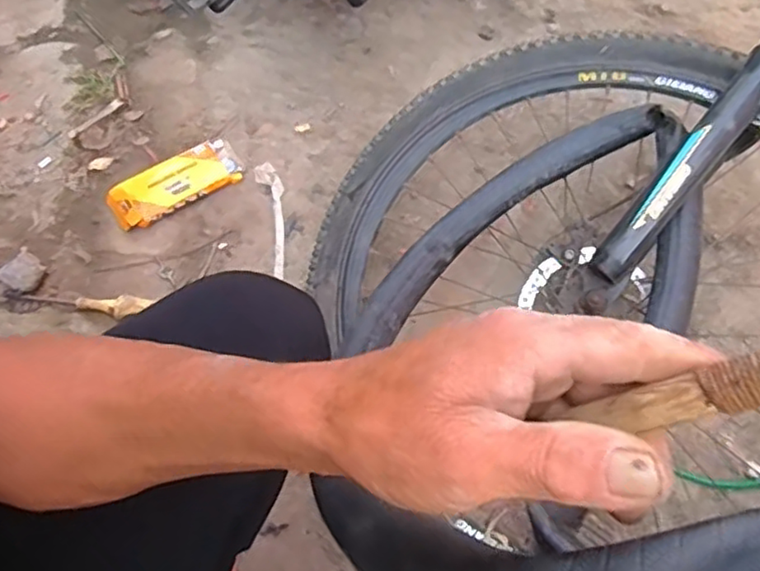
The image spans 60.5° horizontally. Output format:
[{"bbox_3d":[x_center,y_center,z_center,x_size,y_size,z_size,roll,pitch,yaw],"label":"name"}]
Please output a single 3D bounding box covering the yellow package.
[{"bbox_3d":[-0.288,-0.145,0.915,0.183,0.026,0.076,-31,64,-13],"label":"yellow package"}]

